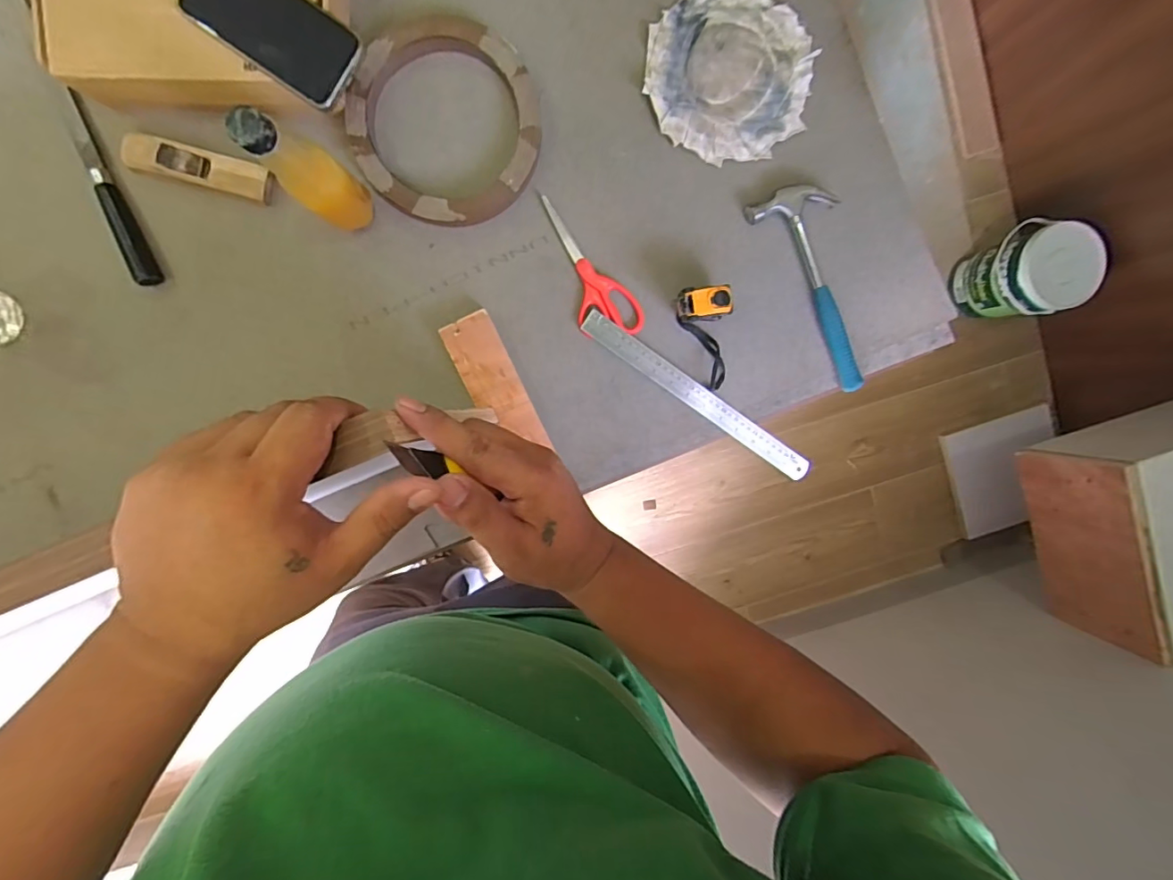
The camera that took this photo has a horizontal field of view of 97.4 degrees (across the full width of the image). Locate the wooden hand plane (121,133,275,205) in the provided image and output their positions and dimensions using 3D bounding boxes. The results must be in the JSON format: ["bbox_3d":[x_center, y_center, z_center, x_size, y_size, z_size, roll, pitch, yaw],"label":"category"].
[{"bbox_3d":[-0.415,-0.292,0.556,0.159,0.026,0.039,13,96,-4],"label":"wooden hand plane"}]

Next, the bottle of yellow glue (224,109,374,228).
[{"bbox_3d":[-0.257,-0.244,0.483,0.051,0.190,0.057,36,93,-6],"label":"bottle of yellow glue"}]

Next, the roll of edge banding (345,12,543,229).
[{"bbox_3d":[-0.153,-0.345,0.564,0.200,0.025,0.208,0,97,-3],"label":"roll of edge banding"}]

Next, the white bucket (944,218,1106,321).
[{"bbox_3d":[0.966,-0.373,1.141,0.164,0.220,0.191,-14,97,-2],"label":"white bucket"}]

